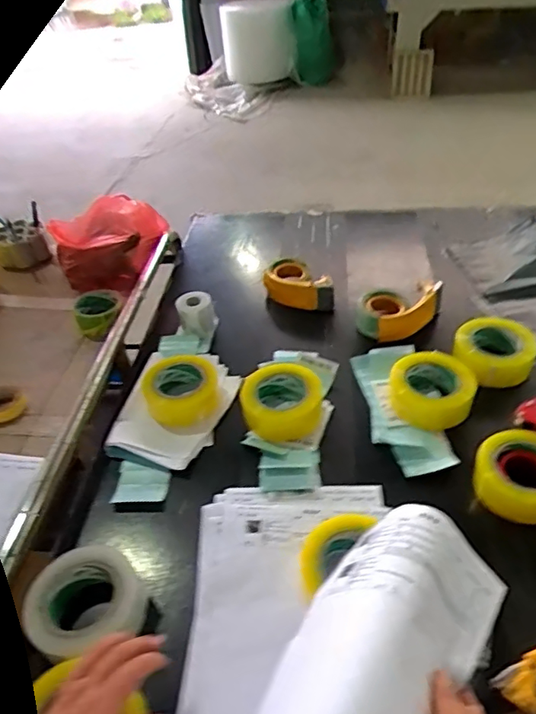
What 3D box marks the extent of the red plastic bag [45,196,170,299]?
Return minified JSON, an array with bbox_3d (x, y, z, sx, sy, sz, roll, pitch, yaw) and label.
[{"bbox_3d":[-0.312,-0.230,1.095,0.217,0.183,0.176,-13,47,-9],"label":"red plastic bag"}]

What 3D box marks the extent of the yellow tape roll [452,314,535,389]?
[{"bbox_3d":[0.391,-0.013,0.944,0.132,0.058,0.150,17,45,22],"label":"yellow tape roll"}]

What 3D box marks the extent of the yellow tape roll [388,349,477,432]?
[{"bbox_3d":[0.262,0.049,0.878,0.131,0.053,0.133,5,42,10],"label":"yellow tape roll"}]

